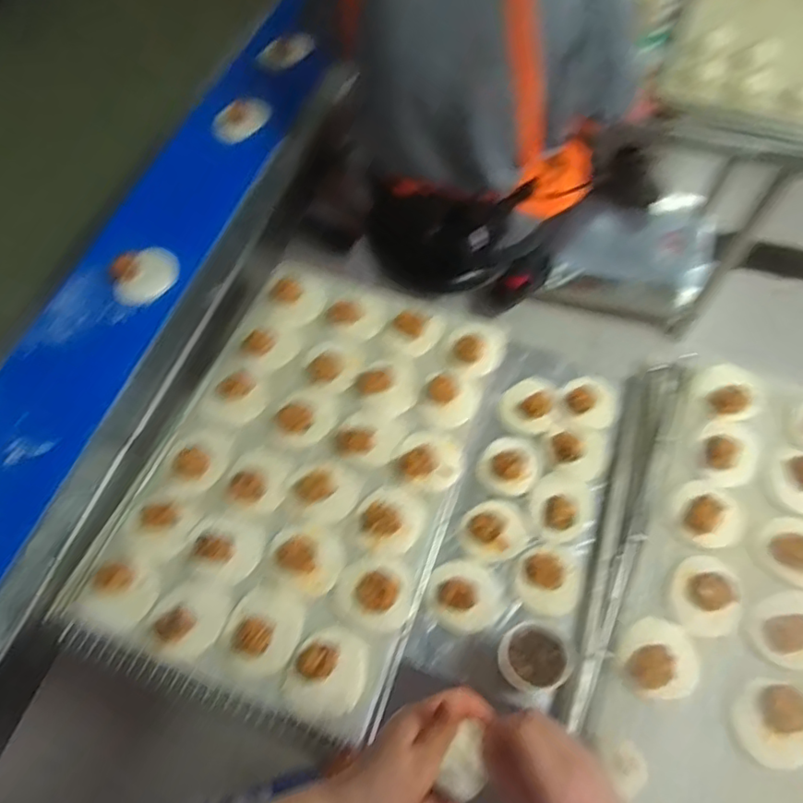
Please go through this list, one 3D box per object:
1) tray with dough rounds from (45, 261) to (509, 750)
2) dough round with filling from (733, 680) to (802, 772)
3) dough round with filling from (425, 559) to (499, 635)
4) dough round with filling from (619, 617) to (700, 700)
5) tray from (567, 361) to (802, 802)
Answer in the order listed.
[{"bbox_3d":[-0.139,0.079,0.786,0.426,0.040,0.609,17,65,11],"label":"tray with dough rounds"},{"bbox_3d":[0.395,0.342,0.609,0.074,0.030,0.077,-1,63,2],"label":"dough round with filling"},{"bbox_3d":[0.078,0.244,0.728,0.087,0.018,0.089,-1,63,2],"label":"dough round with filling"},{"bbox_3d":[0.285,0.286,0.643,0.078,0.030,0.080,-1,63,2],"label":"dough round with filling"},{"bbox_3d":[0.457,0.239,0.675,0.417,0.058,0.601,18,65,11],"label":"tray"}]

